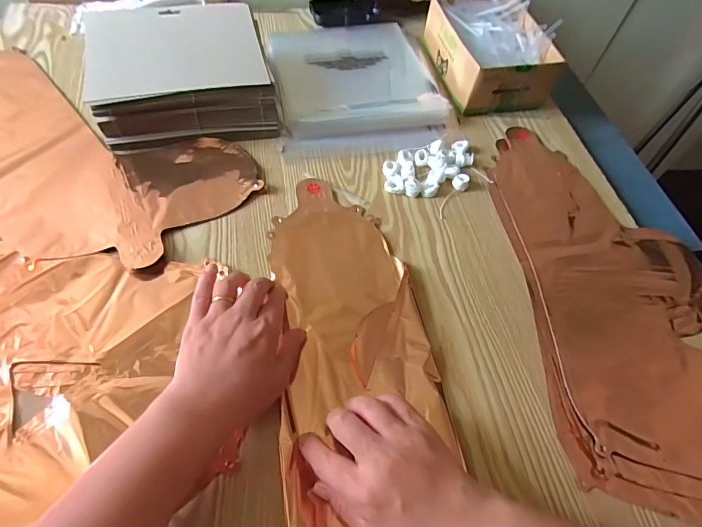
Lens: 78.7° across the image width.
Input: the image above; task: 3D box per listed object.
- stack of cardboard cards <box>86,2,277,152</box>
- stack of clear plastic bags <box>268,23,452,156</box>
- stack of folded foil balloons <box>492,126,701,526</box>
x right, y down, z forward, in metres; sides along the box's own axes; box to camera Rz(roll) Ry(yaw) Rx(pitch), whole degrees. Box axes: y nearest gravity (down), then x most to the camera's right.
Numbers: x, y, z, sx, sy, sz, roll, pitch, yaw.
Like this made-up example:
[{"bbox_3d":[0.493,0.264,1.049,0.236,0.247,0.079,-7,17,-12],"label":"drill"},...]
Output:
[{"bbox_3d":[-0.203,-0.233,0.526,0.205,0.076,0.179,-10,58,-11],"label":"stack of cardboard cards"},{"bbox_3d":[0.003,-0.267,0.608,0.219,0.016,0.282,-7,58,-9],"label":"stack of clear plastic bags"},{"bbox_3d":[0.283,0.035,0.452,0.215,0.030,0.439,1,57,-5],"label":"stack of folded foil balloons"}]

